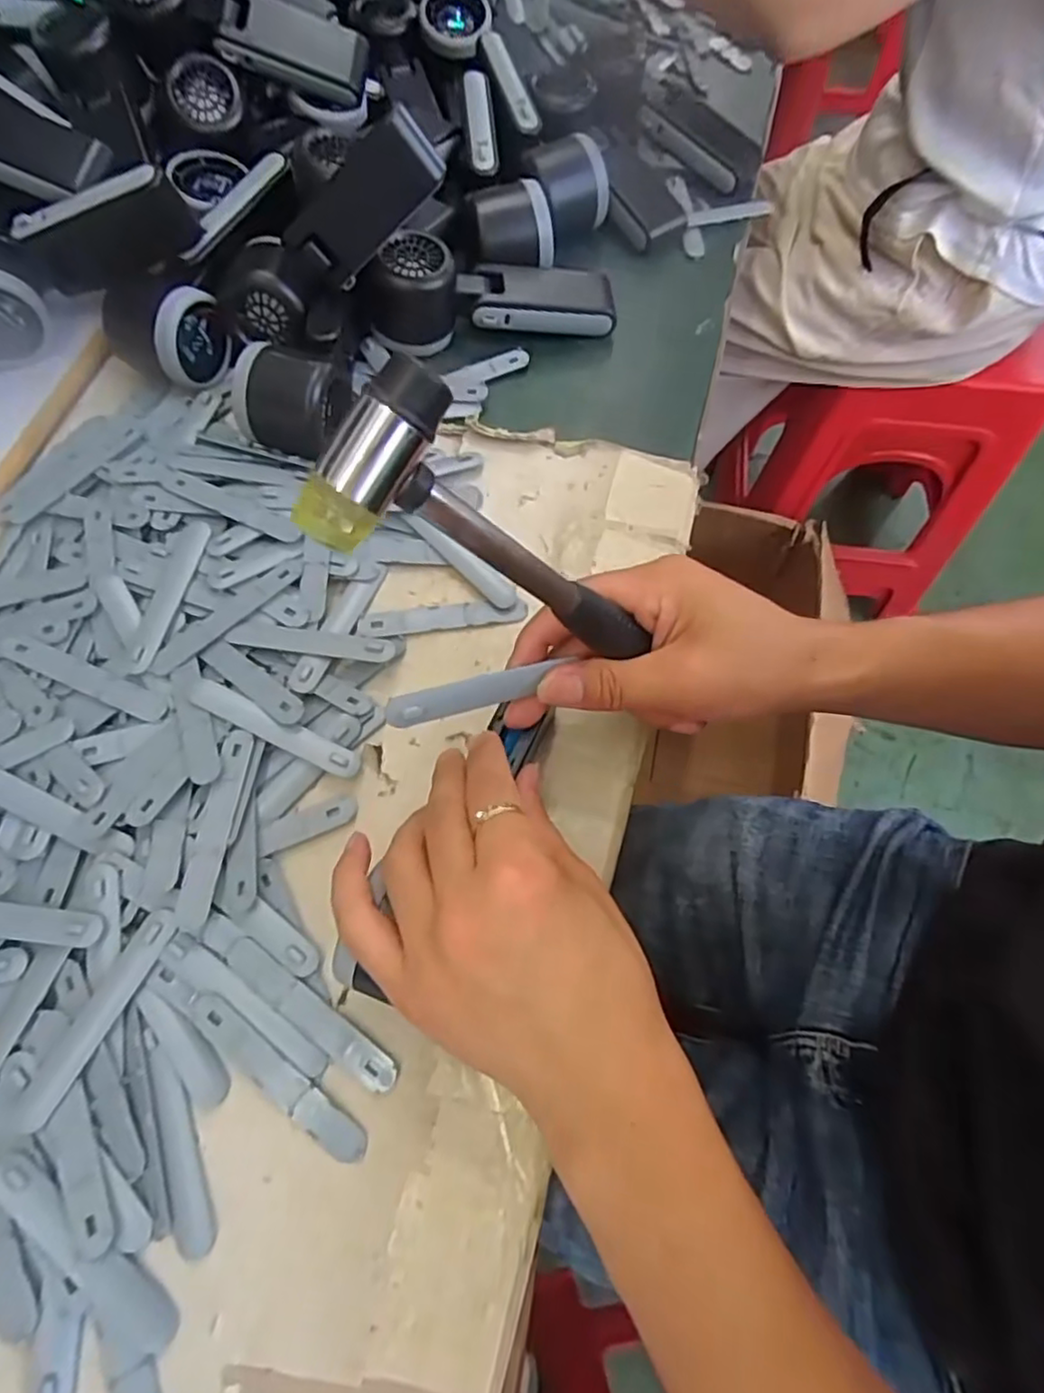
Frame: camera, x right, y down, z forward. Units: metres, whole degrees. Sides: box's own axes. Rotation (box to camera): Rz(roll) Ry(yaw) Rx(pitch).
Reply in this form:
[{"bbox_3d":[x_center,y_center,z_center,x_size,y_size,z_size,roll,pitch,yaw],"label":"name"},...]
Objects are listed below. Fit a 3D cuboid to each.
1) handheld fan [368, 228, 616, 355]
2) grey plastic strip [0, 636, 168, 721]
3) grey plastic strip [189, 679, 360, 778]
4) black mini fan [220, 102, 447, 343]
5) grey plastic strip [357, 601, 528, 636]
[{"bbox_3d":[-0.021,-0.276,0.445,0.167,0.050,0.051,-7,69,-5],"label":"handheld fan"},{"bbox_3d":[-0.232,-0.011,0.347,0.096,0.004,0.015,21,69,10],"label":"grey plastic strip"},{"bbox_3d":[-0.127,0.016,0.336,0.093,0.006,0.016,26,63,2],"label":"grey plastic strip"},{"bbox_3d":[-0.119,-0.284,0.400,0.164,0.047,0.056,-23,70,25],"label":"black mini fan"},{"bbox_3d":[-0.045,-0.046,0.378,0.095,0.004,0.015,-6,75,-8],"label":"grey plastic strip"}]

